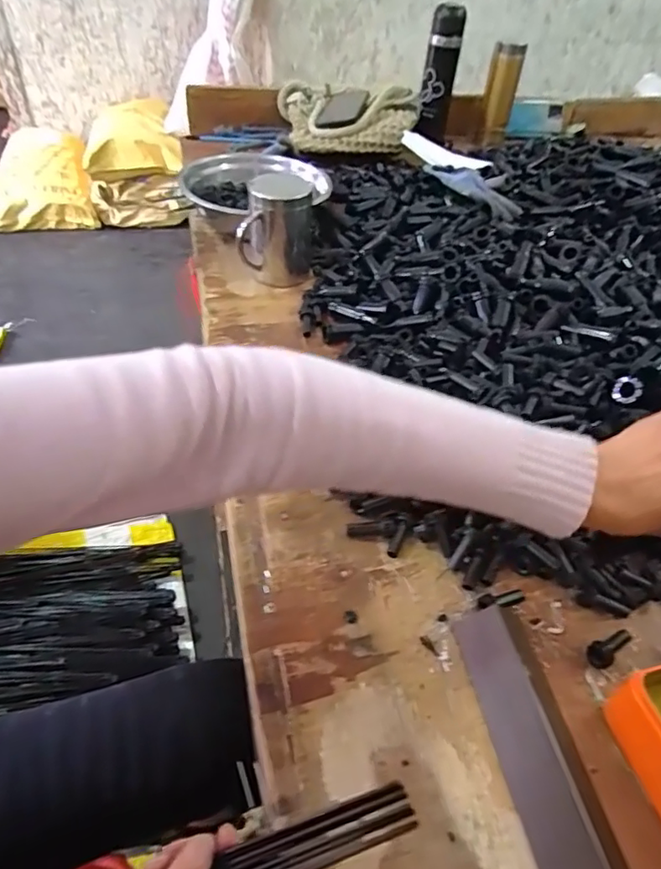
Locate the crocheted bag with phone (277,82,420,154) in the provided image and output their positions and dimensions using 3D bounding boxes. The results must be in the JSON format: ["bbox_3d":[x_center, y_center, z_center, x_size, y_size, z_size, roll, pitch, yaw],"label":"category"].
[{"bbox_3d":[0.033,-0.605,1.054,0.261,0.061,0.208,1,46,-5],"label":"crocheted bag with phone"}]

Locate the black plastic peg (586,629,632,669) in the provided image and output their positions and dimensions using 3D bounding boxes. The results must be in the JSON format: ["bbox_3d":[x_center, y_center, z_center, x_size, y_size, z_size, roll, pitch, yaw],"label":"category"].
[{"bbox_3d":[0.208,0.156,0.413,0.041,0.012,0.017,-22,52,-25],"label":"black plastic peg"}]

